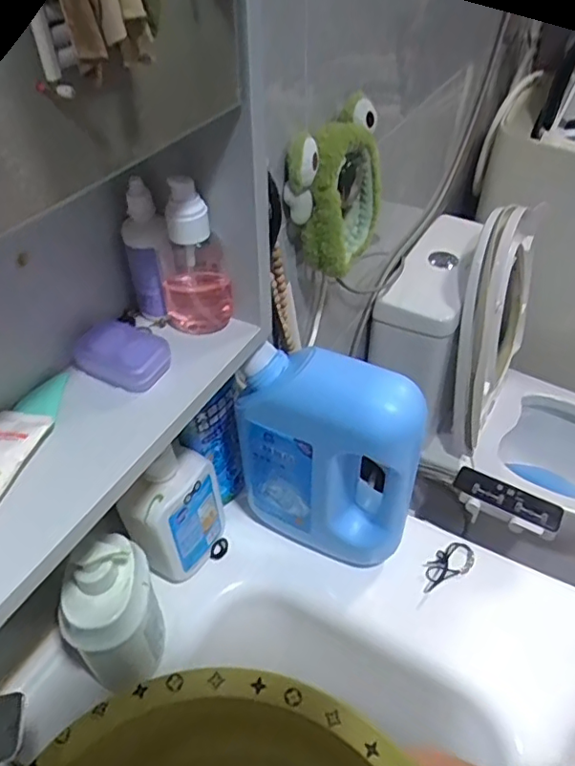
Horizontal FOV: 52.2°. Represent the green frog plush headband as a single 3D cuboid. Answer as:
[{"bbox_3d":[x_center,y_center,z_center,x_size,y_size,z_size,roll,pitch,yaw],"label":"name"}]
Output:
[{"bbox_3d":[0.062,-0.225,0.704,0.055,0.164,0.158,20,46,22],"label":"green frog plush headband"}]

